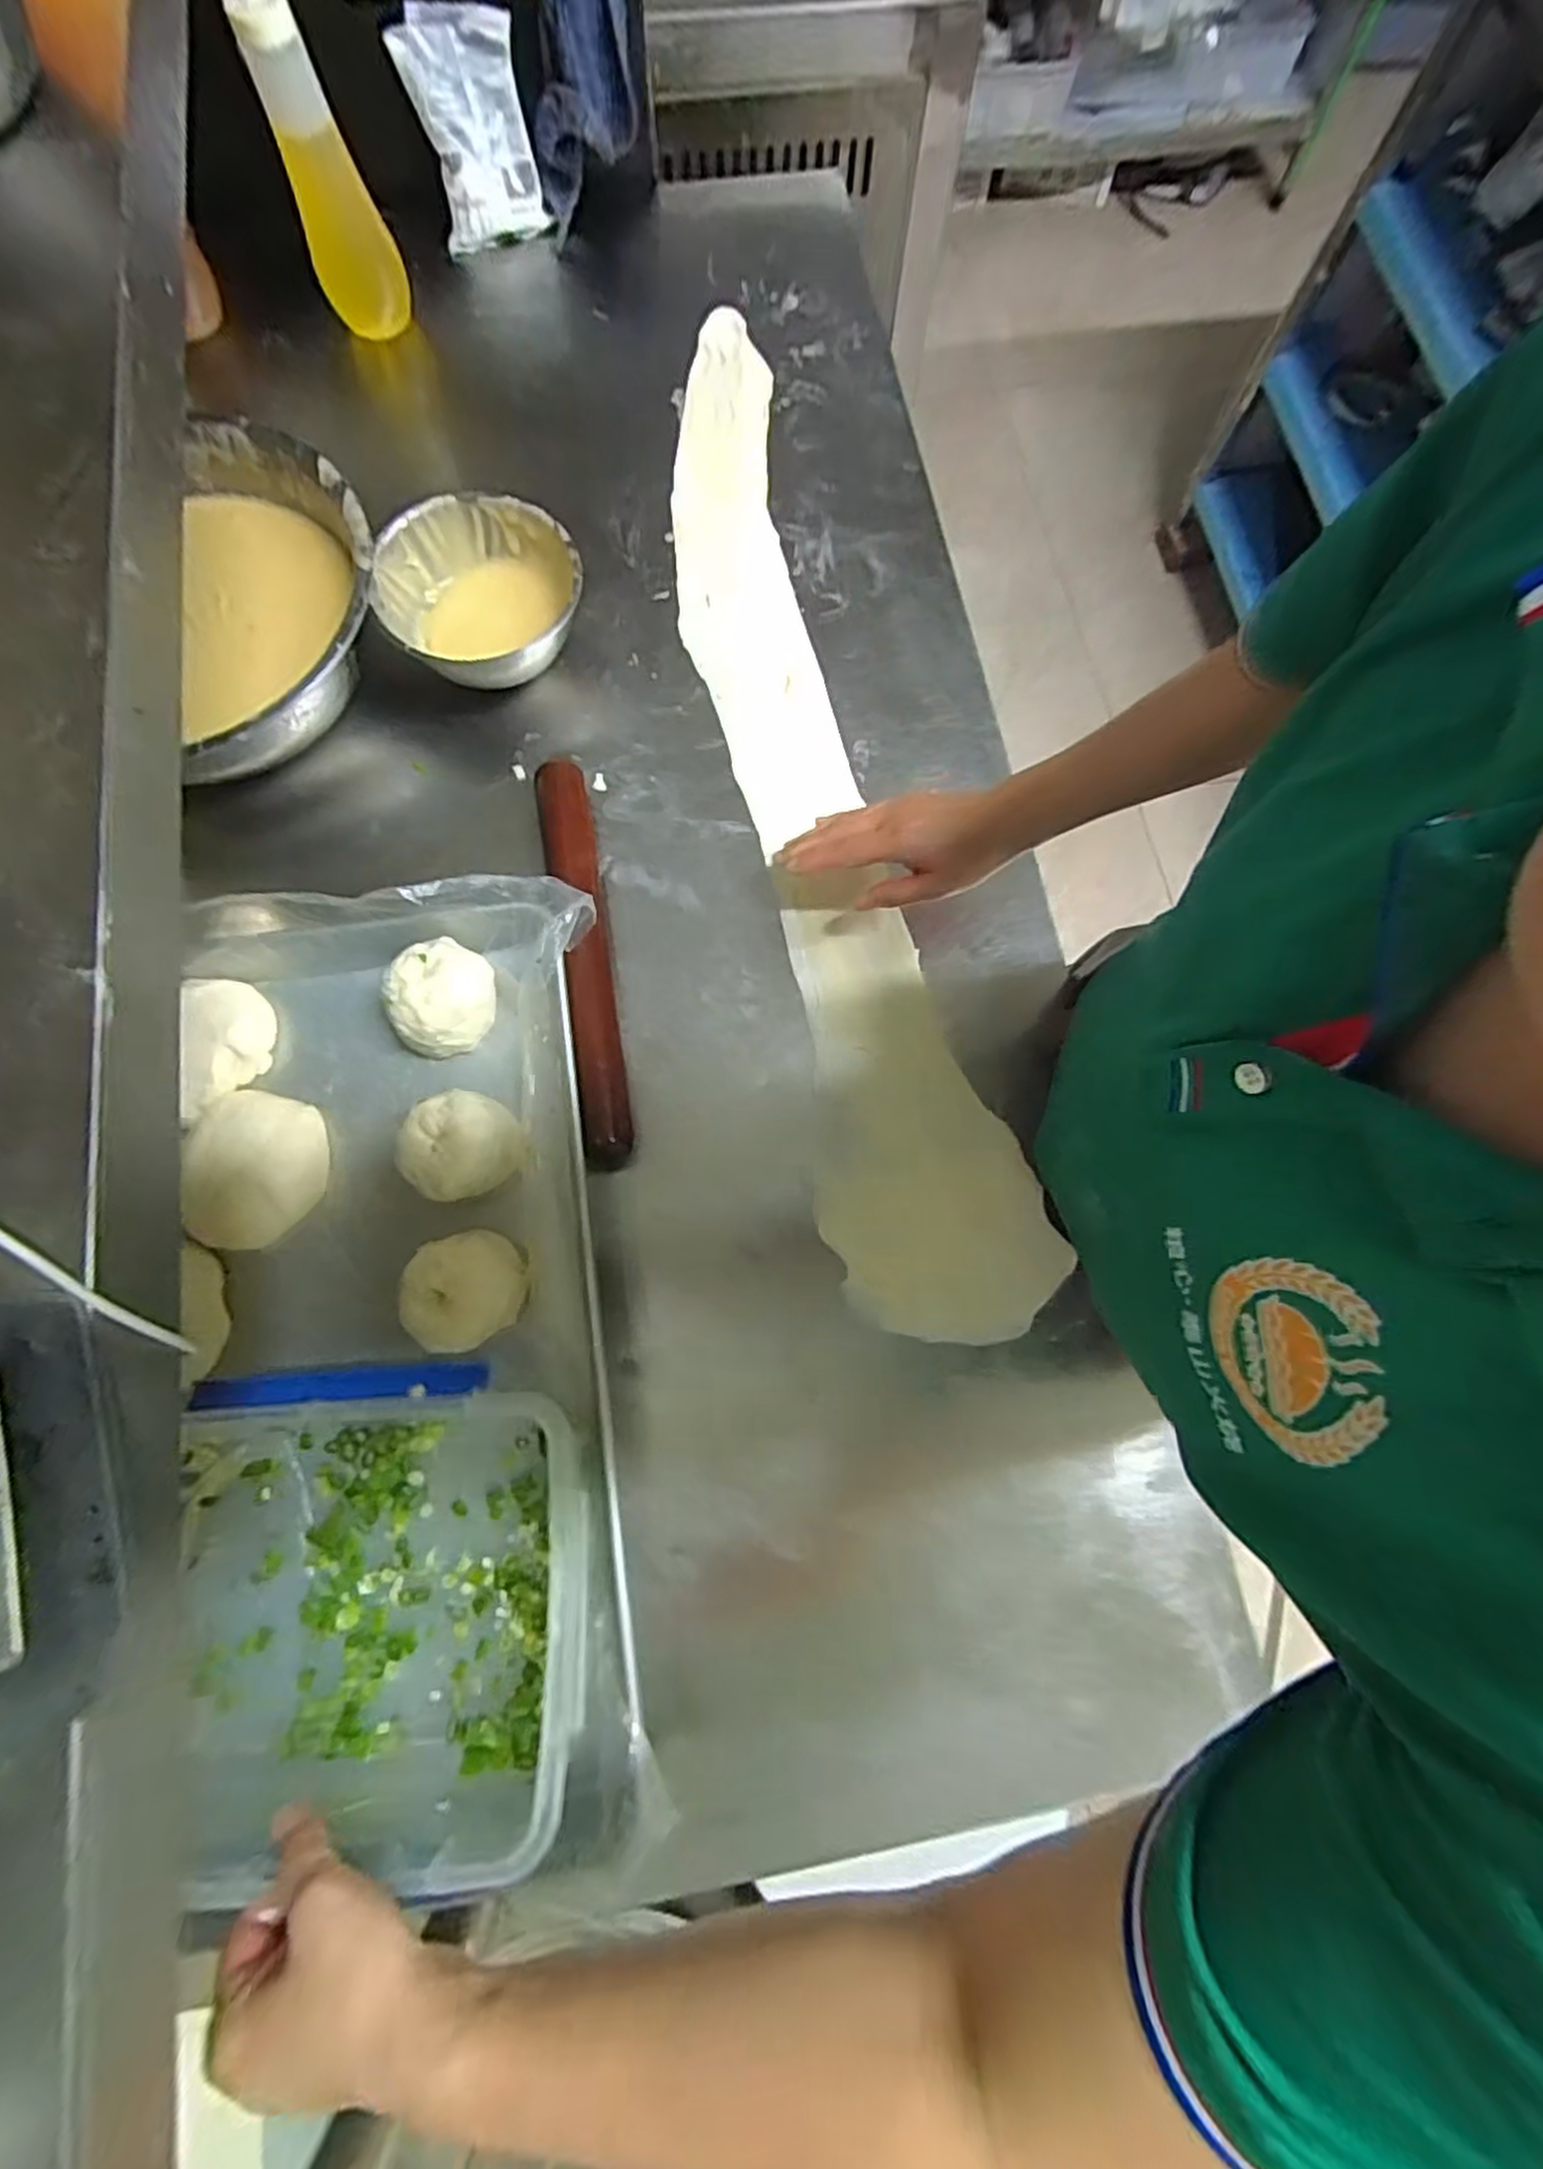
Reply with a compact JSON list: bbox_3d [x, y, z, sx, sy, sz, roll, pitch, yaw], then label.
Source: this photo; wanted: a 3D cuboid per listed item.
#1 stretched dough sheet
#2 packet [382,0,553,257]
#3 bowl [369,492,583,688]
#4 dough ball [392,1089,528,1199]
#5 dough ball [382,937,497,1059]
[{"bbox_3d":[0.034,-0.270,0.629,0.150,0.018,0.935,-12,77,-3],"label":"stretched dough sheet"},{"bbox_3d":[-0.285,-0.918,0.714,0.108,0.141,0.018,-5,44,9],"label":"packet"},{"bbox_3d":[-0.237,-0.401,0.626,0.161,0.073,0.145,-13,77,-4],"label":"bowl"},{"bbox_3d":[-0.215,0.044,0.523,0.076,0.056,0.070,0,77,0],"label":"dough ball"},{"bbox_3d":[-0.241,-0.063,0.547,0.070,0.056,0.083,36,79,8],"label":"dough ball"}]

